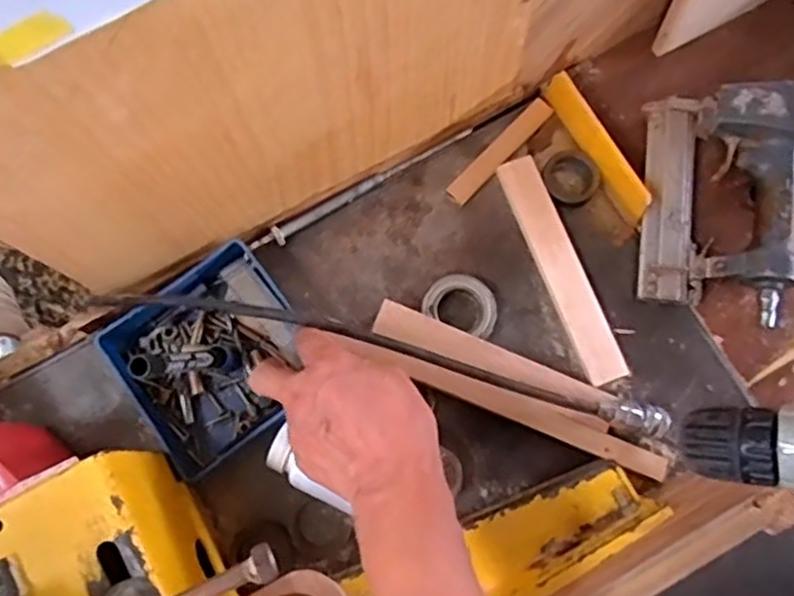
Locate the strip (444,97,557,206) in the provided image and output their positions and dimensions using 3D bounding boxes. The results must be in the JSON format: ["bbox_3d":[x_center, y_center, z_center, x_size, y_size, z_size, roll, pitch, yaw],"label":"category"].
[{"bbox_3d":[0.091,-0.130,0.600,0.121,0.005,0.021,-46,104,-5],"label":"strip"}]

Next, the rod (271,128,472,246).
[{"bbox_3d":[-0.027,-0.097,0.591,0.179,0.014,0.011,-31,80,-6],"label":"rod"}]

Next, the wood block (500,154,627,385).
[{"bbox_3d":[0.138,-0.025,0.570,0.034,0.013,0.200,-22,79,-5],"label":"wood block"}]

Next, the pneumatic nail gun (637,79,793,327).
[{"bbox_3d":[0.281,-0.083,0.565,0.143,0.054,0.195,6,78,1],"label":"pneumatic nail gun"}]

